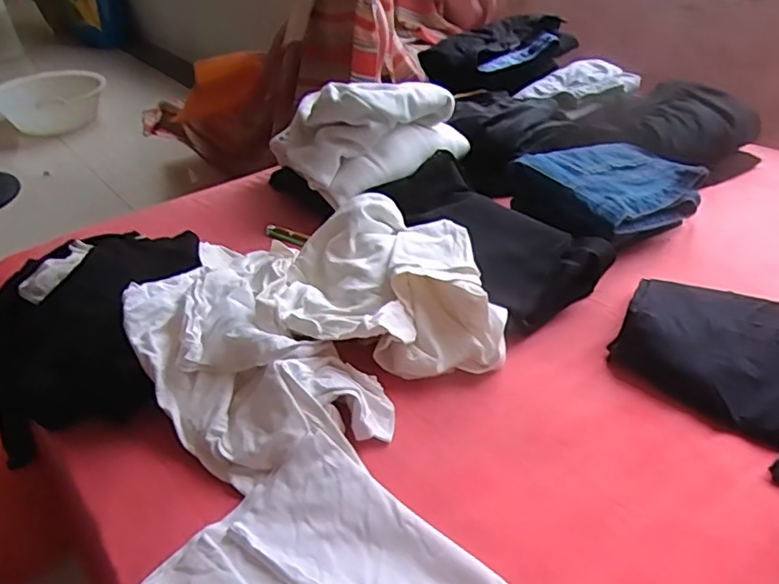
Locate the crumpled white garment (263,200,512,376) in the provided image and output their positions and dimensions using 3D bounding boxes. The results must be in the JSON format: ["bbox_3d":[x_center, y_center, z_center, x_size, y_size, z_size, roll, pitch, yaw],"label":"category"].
[{"bbox_3d":[-0.006,-0.010,0.766,0.286,0.120,0.216,-1,38,-1],"label":"crumpled white garment"}]

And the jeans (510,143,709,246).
[{"bbox_3d":[0.345,-0.162,0.962,0.226,0.082,0.233,-29,46,-31],"label":"jeans"}]

